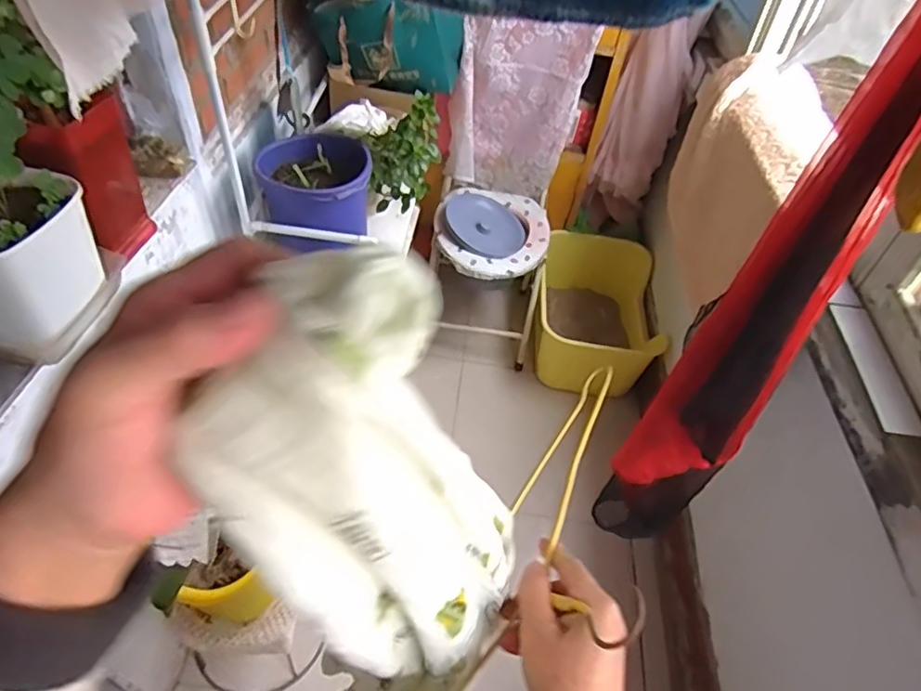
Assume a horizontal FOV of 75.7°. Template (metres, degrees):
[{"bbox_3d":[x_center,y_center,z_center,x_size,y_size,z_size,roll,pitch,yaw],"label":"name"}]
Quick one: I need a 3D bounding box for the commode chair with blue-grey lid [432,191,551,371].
[{"bbox_3d":[0.080,-0.228,1.872,0.342,0.412,0.404,10,48,3],"label":"commode chair with blue-grey lid"}]

